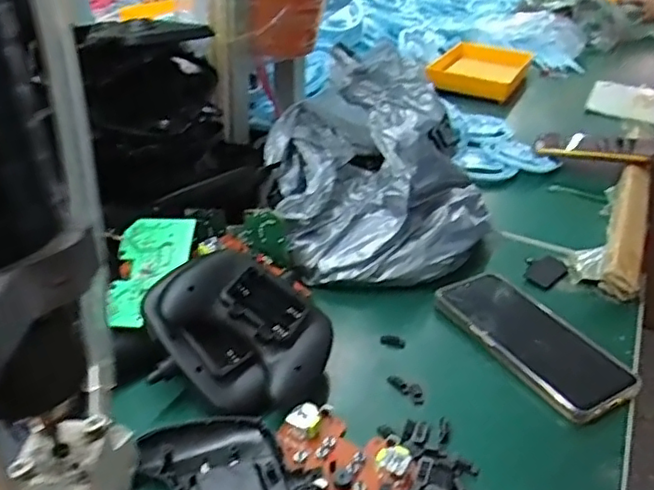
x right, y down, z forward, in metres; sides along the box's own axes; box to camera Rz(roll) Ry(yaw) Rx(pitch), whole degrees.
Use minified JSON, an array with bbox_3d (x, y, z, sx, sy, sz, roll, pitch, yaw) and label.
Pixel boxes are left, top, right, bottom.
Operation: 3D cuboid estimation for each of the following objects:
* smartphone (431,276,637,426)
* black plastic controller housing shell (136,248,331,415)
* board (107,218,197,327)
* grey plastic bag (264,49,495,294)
[{"bbox_3d":[0.164,0.074,0.497,0.074,0.011,0.156,-18,42,-27],"label":"smartphone"},{"bbox_3d":[-0.056,0.059,0.442,0.119,0.036,0.104,47,47,8],"label":"black plastic controller housing shell"},{"bbox_3d":[-0.135,0.019,0.478,0.056,0.005,0.089,2,63,7],"label":"board"},{"bbox_3d":[0.055,-0.075,0.598,0.218,0.155,0.200,5,32,2],"label":"grey plastic bag"}]

